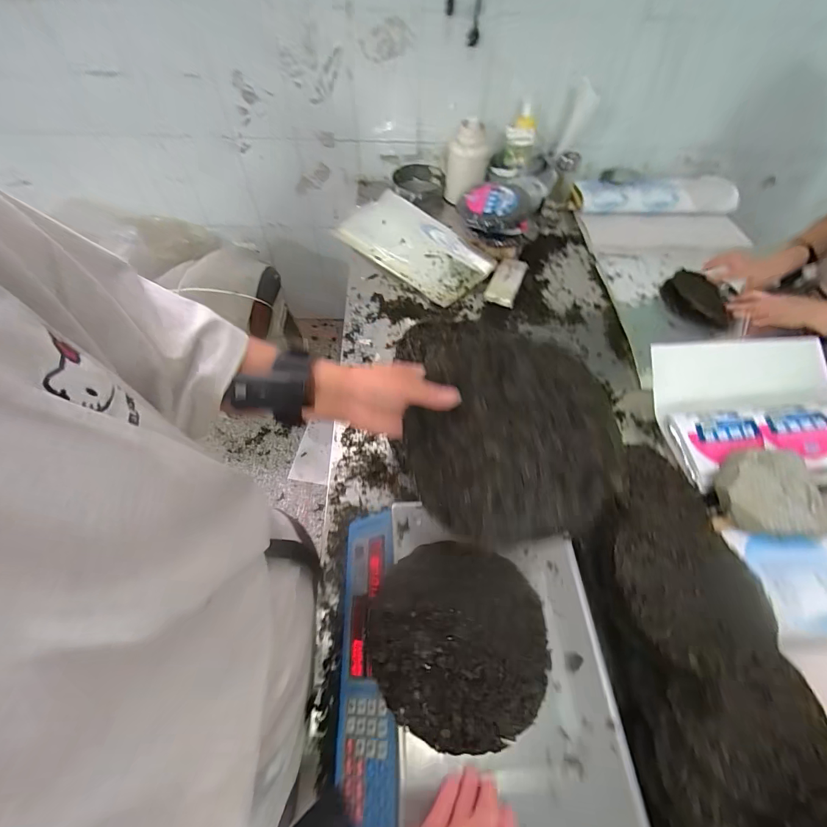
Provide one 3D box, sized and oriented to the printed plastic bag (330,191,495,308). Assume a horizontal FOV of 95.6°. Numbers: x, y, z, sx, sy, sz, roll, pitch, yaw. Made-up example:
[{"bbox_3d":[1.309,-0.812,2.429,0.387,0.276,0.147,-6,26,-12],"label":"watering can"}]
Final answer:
[{"bbox_3d":[-0.013,-0.511,1.104,0.252,0.035,0.516,-36,64,-22],"label":"printed plastic bag"}]

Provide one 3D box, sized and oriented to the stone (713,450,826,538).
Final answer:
[{"bbox_3d":[0.628,0.141,0.657,0.148,0.048,0.145,1,57,-1],"label":"stone"}]

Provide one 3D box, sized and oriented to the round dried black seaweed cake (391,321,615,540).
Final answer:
[{"bbox_3d":[0.080,0.012,0.351,0.184,0.008,0.203,-5,84,17],"label":"round dried black seaweed cake"}]

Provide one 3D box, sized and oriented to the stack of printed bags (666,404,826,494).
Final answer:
[{"bbox_3d":[0.738,0.041,0.729,0.434,0.031,0.163,-7,57,-3],"label":"stack of printed bags"}]

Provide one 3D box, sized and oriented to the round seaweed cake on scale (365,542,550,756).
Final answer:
[{"bbox_3d":[0.047,0.243,0.410,0.186,0.021,0.184,-1,57,1],"label":"round seaweed cake on scale"}]

